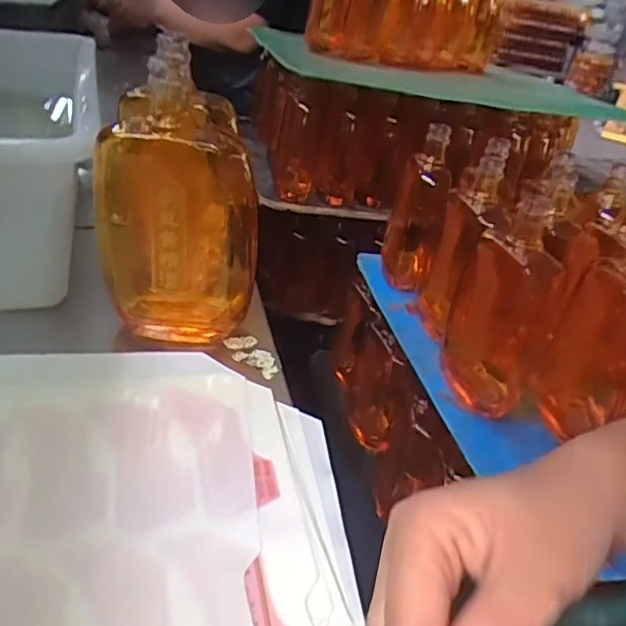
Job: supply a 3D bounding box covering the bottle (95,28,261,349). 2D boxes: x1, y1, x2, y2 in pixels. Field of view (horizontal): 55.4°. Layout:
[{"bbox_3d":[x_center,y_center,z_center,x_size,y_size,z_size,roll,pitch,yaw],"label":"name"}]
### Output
[{"bbox_3d":[-0.095,-0.074,0.433,0.093,0.180,0.080,22,35,23],"label":"bottle"}]

